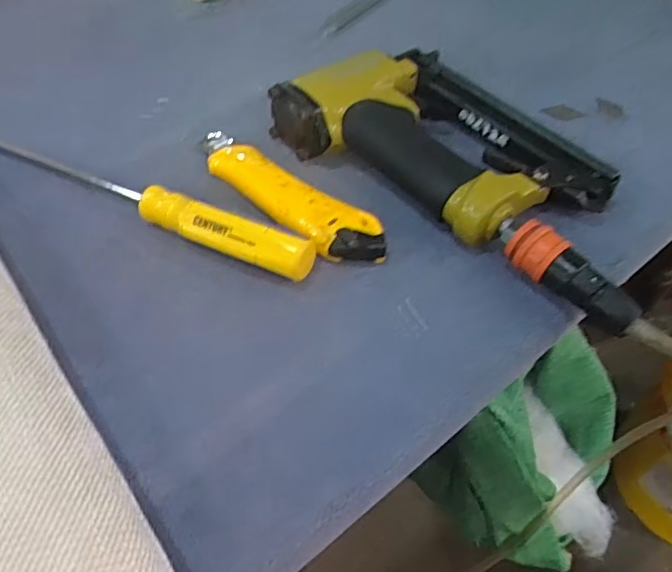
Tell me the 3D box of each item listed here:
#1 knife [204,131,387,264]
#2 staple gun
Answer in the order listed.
[{"bbox_3d":[-0.036,-0.061,0.371,0.160,0.020,0.039,36,60,24],"label":"knife"},{"bbox_3d":[0.072,-0.099,0.389,0.210,0.042,0.129,35,60,24],"label":"staple gun"}]

